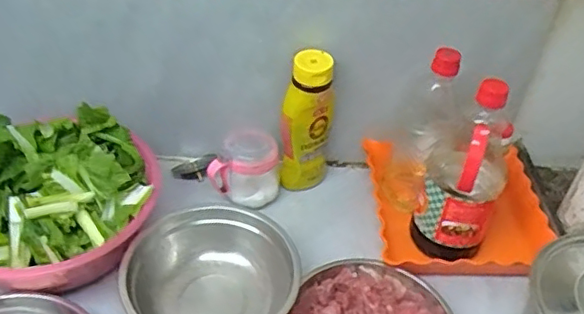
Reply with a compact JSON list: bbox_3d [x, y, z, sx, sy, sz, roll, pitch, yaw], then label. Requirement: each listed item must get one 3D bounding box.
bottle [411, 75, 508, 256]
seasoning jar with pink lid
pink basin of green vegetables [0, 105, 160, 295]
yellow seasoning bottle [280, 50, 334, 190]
[{"bbox_3d":[0.219,0.023,0.753,0.095,0.238,0.084,22,46,18],"label":"bottle"},{"bbox_3d":[-0.071,0.017,0.870,0.083,0.096,0.078,2,43,-2],"label":"seasoning jar with pink lid"},{"bbox_3d":[-0.316,0.052,0.763,0.273,0.134,0.241,-5,44,-10],"label":"pink basin of green vegetables"},{"bbox_3d":[0.021,-0.045,0.858,0.068,0.217,0.062,4,43,0],"label":"yellow seasoning bottle"}]

